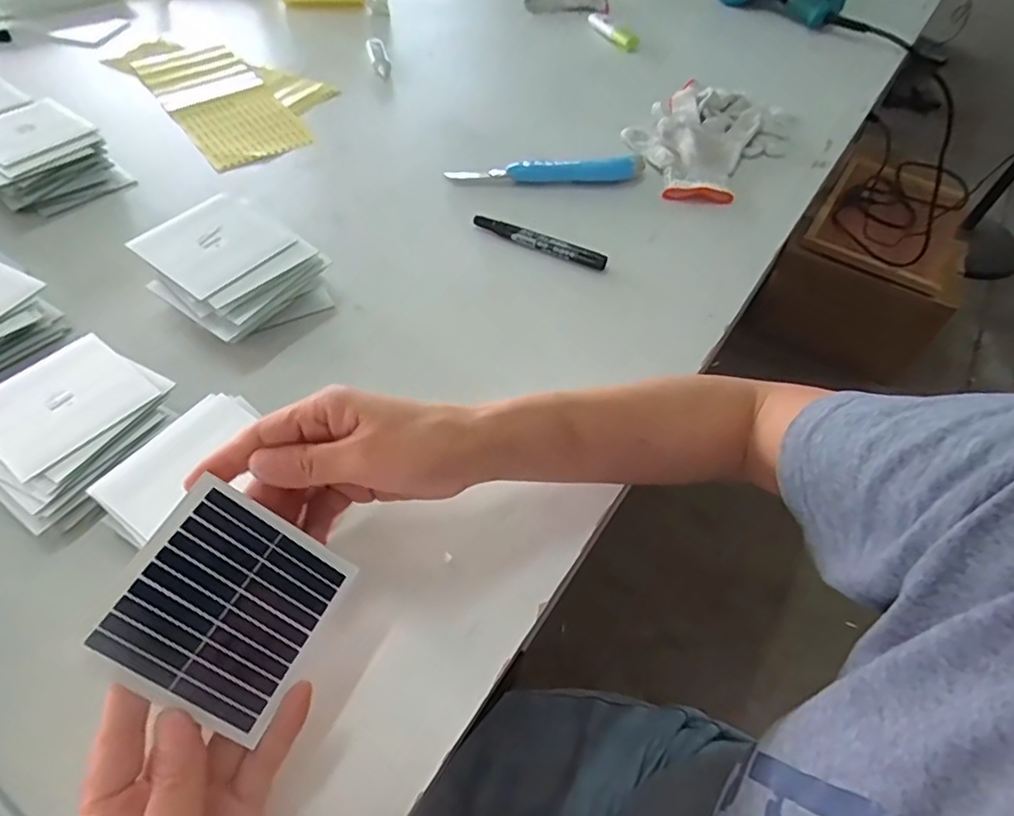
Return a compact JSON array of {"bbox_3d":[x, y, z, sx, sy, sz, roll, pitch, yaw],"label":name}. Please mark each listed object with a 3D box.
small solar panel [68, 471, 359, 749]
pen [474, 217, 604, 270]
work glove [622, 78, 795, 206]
[{"bbox_3d":[-0.128,0.090,0.277,0.087,0.004,0.086,38,57,-18],"label":"small solar panel"},{"bbox_3d":[0.029,-0.153,0.552,0.132,0.015,0.009,26,56,16],"label":"pen"},{"bbox_3d":[0.217,-0.301,0.668,0.149,0.033,0.202,33,58,21],"label":"work glove"}]

